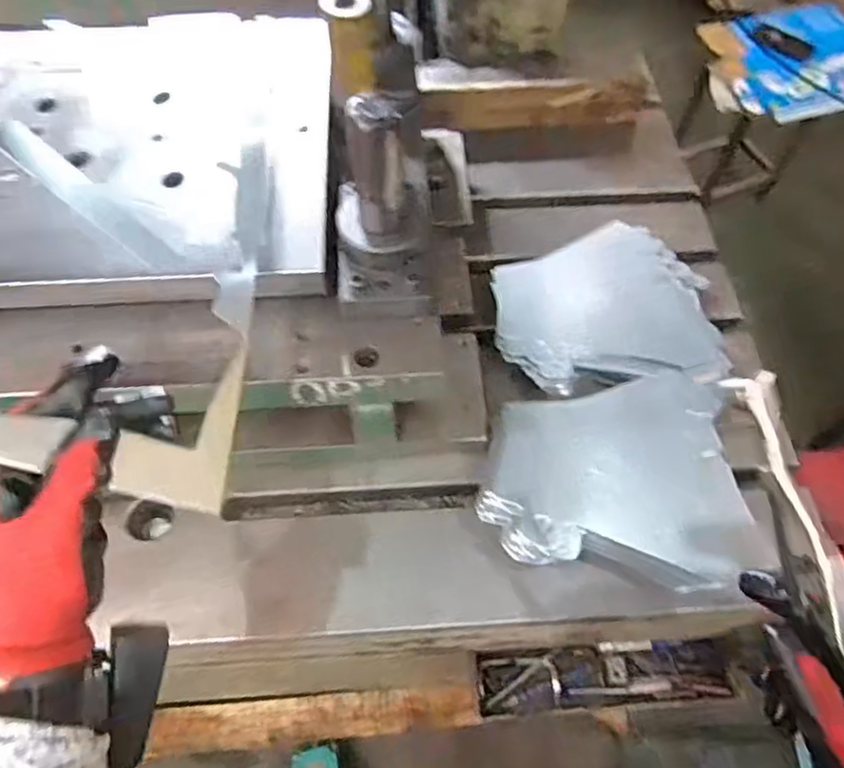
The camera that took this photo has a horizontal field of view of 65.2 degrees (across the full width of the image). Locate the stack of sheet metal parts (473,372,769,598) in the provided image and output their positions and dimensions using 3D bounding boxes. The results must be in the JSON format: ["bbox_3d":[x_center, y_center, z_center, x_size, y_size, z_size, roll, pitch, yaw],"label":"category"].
[{"bbox_3d":[0.179,0.092,0.581,0.243,0.056,0.195,-13,60,-9],"label":"stack of sheet metal parts"}]

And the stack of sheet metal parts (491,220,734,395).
[{"bbox_3d":[0.203,-0.094,0.743,0.240,0.044,0.224,0,58,0],"label":"stack of sheet metal parts"}]

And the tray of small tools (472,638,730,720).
[{"bbox_3d":[0.216,0.350,0.795,0.294,0.050,0.075,-3,59,-2],"label":"tray of small tools"}]

